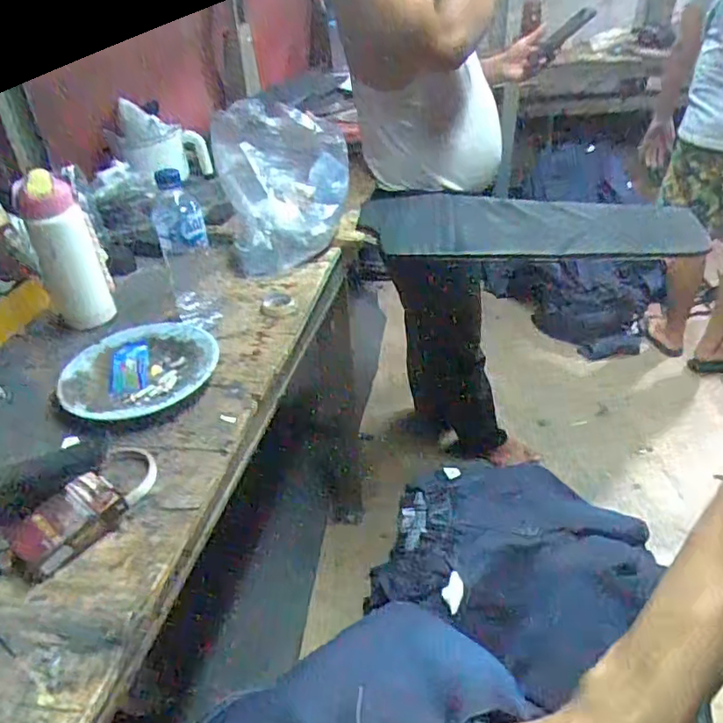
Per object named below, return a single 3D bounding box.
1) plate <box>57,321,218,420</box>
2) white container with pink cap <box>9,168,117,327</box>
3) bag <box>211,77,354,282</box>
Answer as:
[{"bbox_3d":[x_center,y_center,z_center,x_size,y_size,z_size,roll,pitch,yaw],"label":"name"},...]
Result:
[{"bbox_3d":[-0.280,0.007,0.738,0.185,0.021,0.179,-2,36,1],"label":"plate"},{"bbox_3d":[-0.428,-0.147,0.840,0.073,0.234,0.065,23,43,31],"label":"white container with pink cap"},{"bbox_3d":[-0.123,-0.301,0.965,0.219,0.261,0.163,-9,36,-8],"label":"bag"}]

